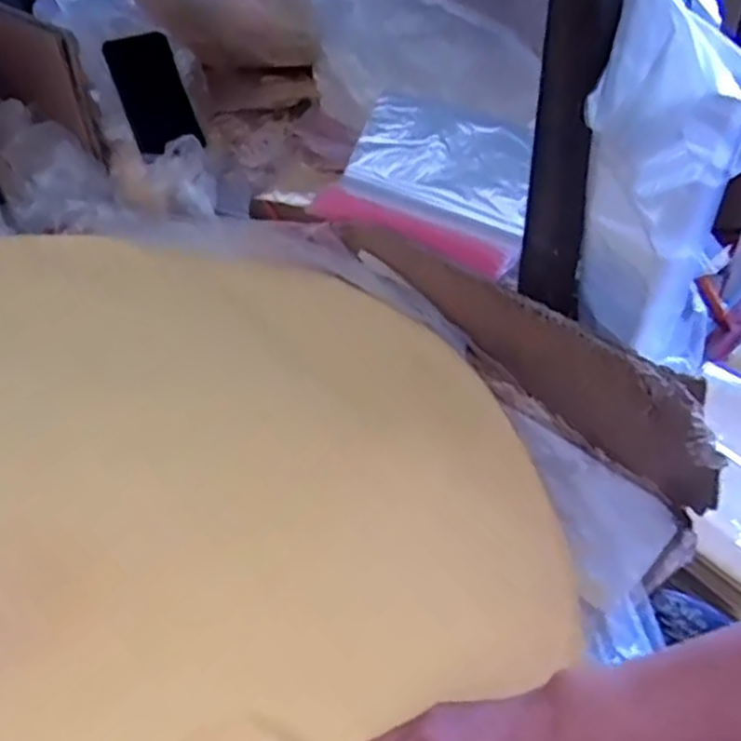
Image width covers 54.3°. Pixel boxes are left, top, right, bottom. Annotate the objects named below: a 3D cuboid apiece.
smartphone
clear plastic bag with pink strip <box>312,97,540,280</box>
[{"bbox_3d":[-0.264,-0.337,0.878,0.077,0.138,0.013,-21,6,-7],"label":"smartphone"},{"bbox_3d":[0.067,-0.189,0.700,0.204,0.035,0.164,21,76,19],"label":"clear plastic bag with pink strip"}]

